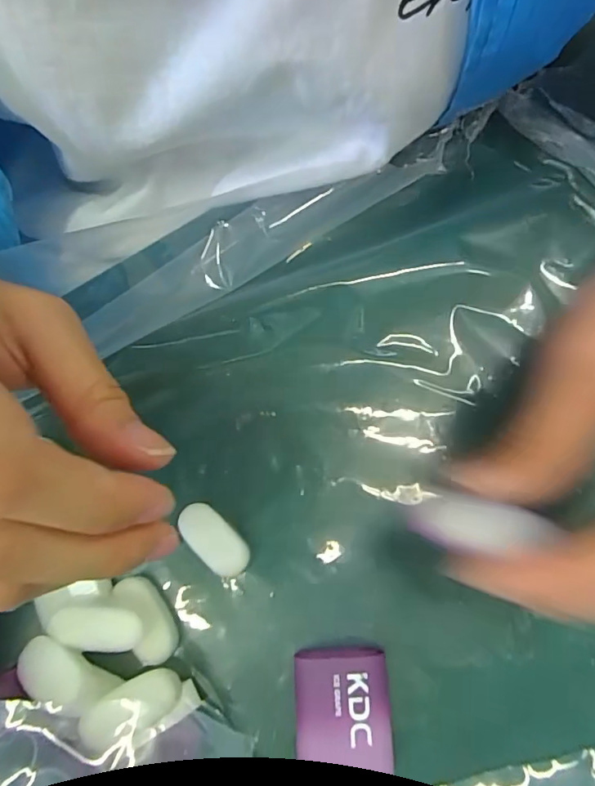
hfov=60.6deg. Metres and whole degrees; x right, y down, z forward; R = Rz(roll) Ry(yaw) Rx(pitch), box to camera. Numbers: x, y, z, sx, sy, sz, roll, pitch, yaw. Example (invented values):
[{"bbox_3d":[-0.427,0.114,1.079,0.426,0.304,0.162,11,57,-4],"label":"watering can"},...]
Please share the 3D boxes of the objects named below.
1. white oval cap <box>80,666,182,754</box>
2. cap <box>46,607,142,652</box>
[{"bbox_3d":[-0.058,0.110,0.179,0.034,0.014,0.016,-29,77,-8],"label":"white oval cap"},{"bbox_3d":[-0.073,0.085,0.182,0.031,0.010,0.016,3,75,1],"label":"cap"}]

